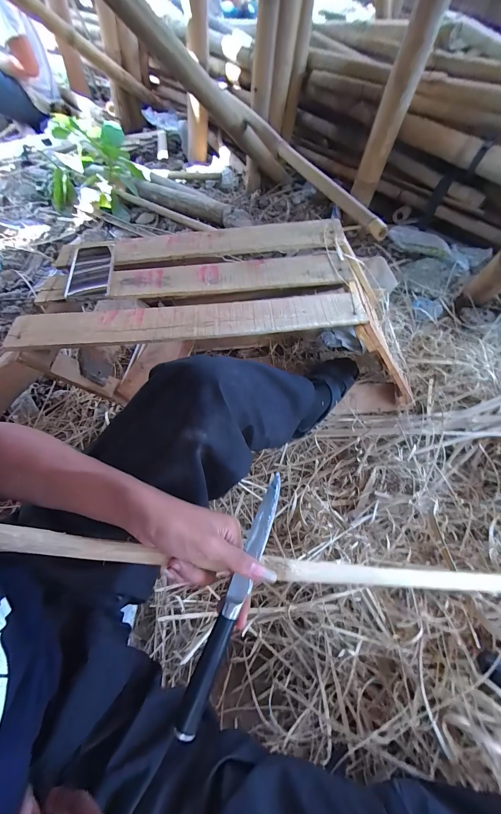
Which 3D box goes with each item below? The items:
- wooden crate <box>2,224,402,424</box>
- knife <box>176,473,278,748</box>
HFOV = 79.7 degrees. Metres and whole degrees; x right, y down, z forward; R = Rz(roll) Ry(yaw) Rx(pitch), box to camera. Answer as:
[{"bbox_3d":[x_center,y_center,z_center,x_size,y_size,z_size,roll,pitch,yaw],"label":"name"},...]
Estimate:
[{"bbox_3d":[-0.015,-0.179,0.685,0.761,0.305,0.307,-2,60,-4],"label":"wooden crate"},{"bbox_3d":[-0.013,0.175,0.279,0.018,0.008,0.228,21,78,9],"label":"knife"}]

